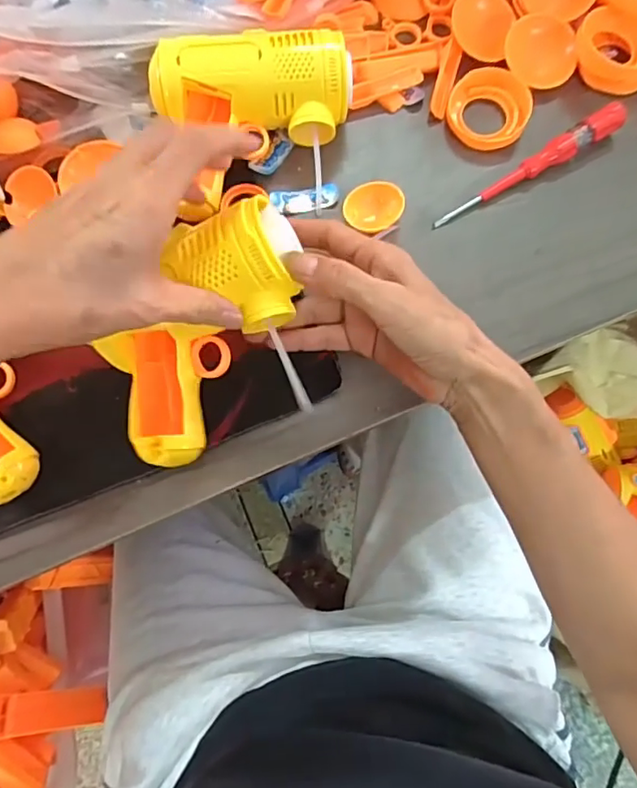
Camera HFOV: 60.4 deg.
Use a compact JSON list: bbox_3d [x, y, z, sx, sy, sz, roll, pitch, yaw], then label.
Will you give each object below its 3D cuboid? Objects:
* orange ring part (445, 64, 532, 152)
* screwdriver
[{"bbox_3d":[0.125,-0.209,0.400,0.057,0.020,0.055,0,77,0],"label":"orange ring part"},{"bbox_3d":[0.150,-0.163,0.390,0.154,0.020,0.018,-29,79,-6],"label":"screwdriver"}]

